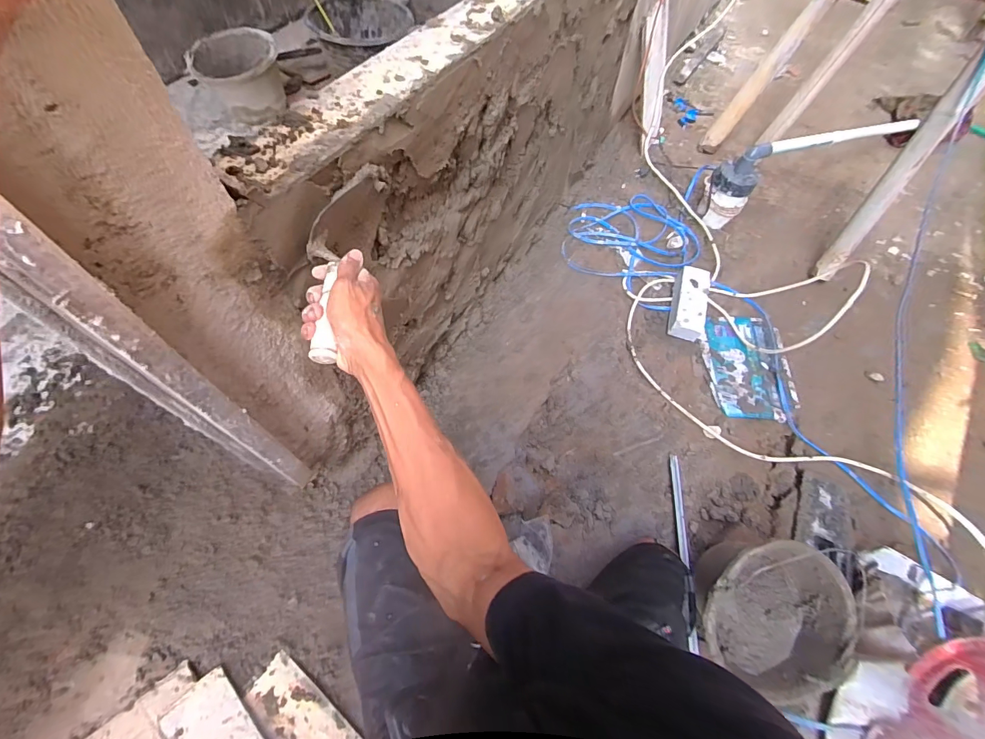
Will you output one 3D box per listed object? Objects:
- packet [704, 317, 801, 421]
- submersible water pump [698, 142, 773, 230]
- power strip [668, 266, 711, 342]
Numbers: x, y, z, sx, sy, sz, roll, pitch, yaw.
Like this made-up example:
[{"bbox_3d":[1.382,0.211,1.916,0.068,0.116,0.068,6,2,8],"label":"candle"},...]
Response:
[{"bbox_3d":[0.653,-0.013,1.091,0.195,0.019,0.296,0,59,3],"label":"packet"},{"bbox_3d":[0.715,-0.553,1.281,0.131,0.216,0.119,20,62,9],"label":"submersible water pump"},{"bbox_3d":[0.534,-0.176,1.151,0.086,0.063,0.211,15,61,6],"label":"power strip"}]

